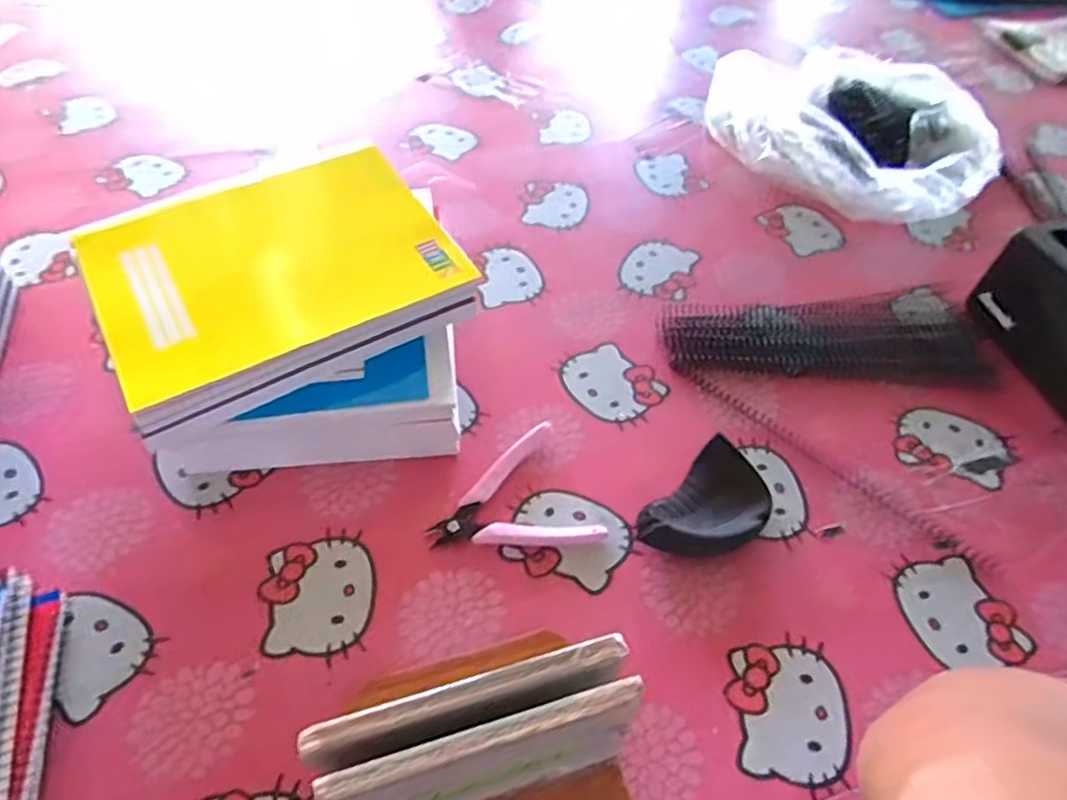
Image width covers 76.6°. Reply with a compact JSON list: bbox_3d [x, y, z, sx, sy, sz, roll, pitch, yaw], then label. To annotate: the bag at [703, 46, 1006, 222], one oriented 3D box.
[{"bbox_3d":[0.340,-0.321,0.771,0.215,0.082,0.357,-25,57,-21],"label":"bag"}]

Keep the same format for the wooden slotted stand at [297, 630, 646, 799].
[{"bbox_3d":[-0.022,0.178,0.340,0.145,0.117,0.134,-12,54,-12],"label":"wooden slotted stand"}]

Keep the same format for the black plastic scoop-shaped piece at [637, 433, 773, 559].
[{"bbox_3d":[0.126,0.079,0.481,0.095,0.032,0.063,-34,61,-26],"label":"black plastic scoop-shaped piece"}]

